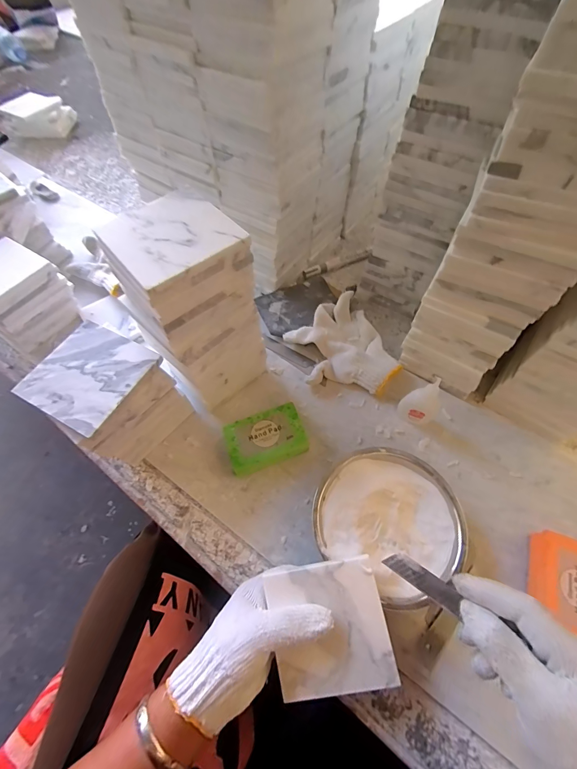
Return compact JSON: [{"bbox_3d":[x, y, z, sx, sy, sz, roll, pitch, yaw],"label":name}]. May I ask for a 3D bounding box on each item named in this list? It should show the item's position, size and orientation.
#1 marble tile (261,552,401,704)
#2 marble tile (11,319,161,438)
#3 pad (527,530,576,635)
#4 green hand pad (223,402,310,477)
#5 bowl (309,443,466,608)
[{"bbox_3d":[0.036,0.214,0.298,0.097,0.004,0.102,-13,76,4],"label":"marble tile"},{"bbox_3d":[-0.197,-0.011,0.334,0.101,0.006,0.099,26,64,12],"label":"marble tile"},{"bbox_3d":[0.276,0.198,0.334,0.061,0.034,0.086,21,63,10],"label":"pad"},{"bbox_3d":[-0.028,0.069,0.416,0.092,0.031,0.064,-19,64,-11],"label":"green hand pad"},{"bbox_3d":[0.105,0.141,0.361,0.145,0.037,0.135,1,62,-1],"label":"bowl"}]

